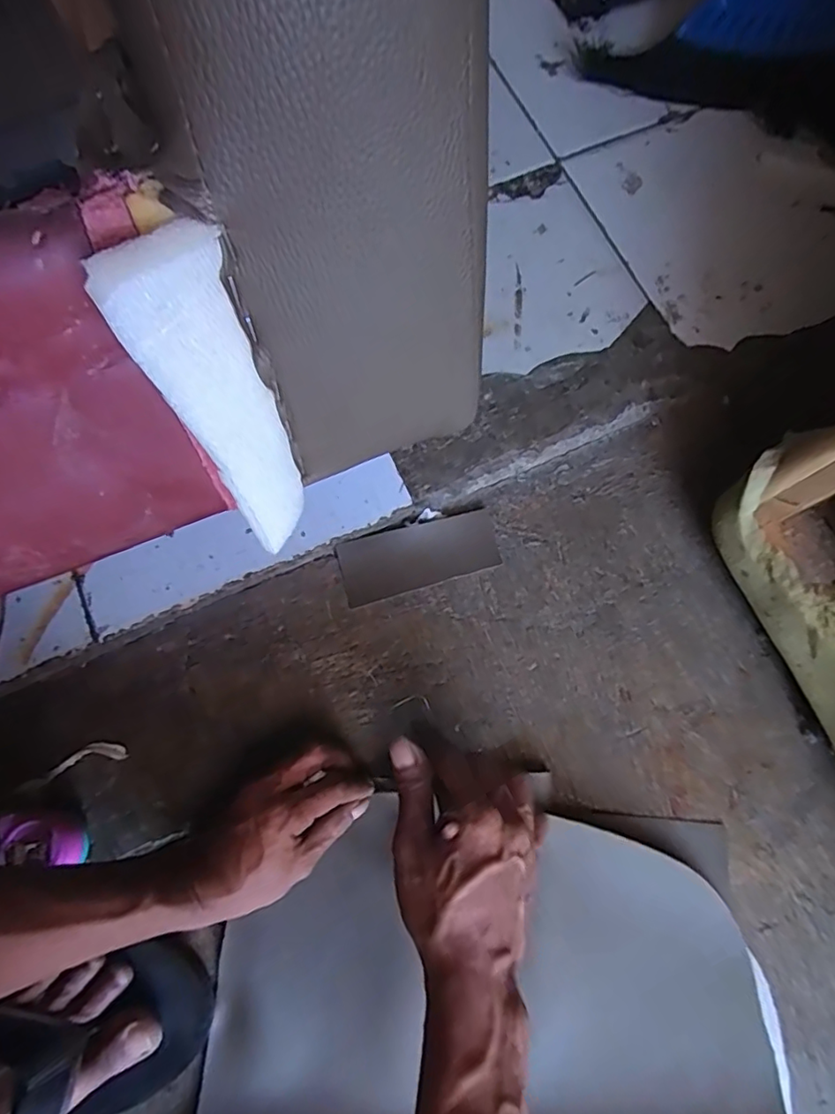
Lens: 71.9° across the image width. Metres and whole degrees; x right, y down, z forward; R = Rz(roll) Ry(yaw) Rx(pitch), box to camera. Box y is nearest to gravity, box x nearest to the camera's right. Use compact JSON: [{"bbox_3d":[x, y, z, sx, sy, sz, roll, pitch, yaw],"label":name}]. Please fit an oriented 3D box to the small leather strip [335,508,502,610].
[{"bbox_3d":[0.002,0.000,0.524,0.142,0.004,0.058,-16,79,-6],"label":"small leather strip"}]

